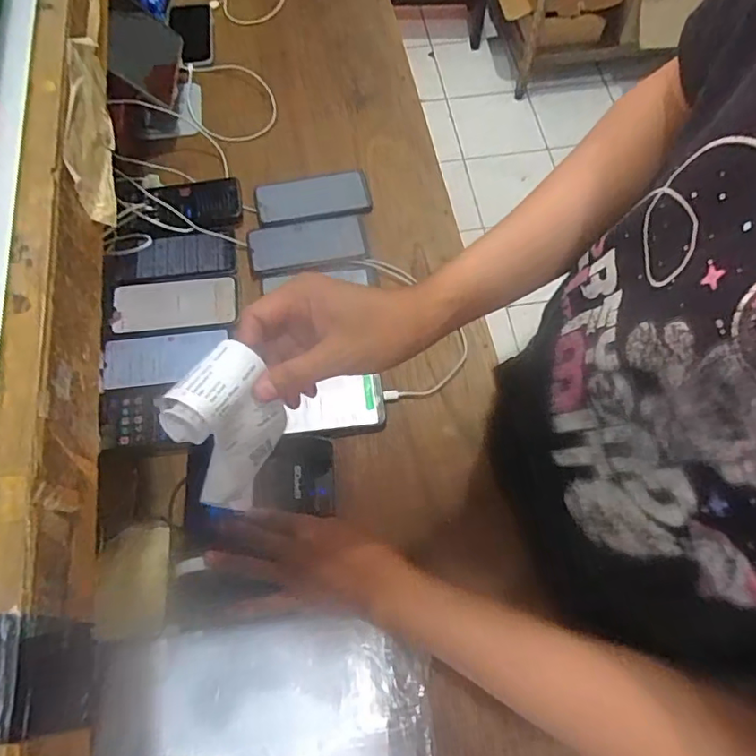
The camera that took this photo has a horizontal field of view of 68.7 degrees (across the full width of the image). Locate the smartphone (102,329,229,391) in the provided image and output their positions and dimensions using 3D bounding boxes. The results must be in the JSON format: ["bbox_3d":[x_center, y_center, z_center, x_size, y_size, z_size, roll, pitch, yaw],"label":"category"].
[{"bbox_3d":[-0.275,-0.026,0.716,0.153,0.008,0.071,-8,66,-3],"label":"smartphone"}]

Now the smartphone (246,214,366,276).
[{"bbox_3d":[-0.102,-0.194,0.796,0.161,0.014,0.077,-12,66,-5],"label":"smartphone"}]

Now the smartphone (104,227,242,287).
[{"bbox_3d":[-0.283,-0.170,0.769,0.171,0.017,0.073,-9,71,-8],"label":"smartphone"}]

